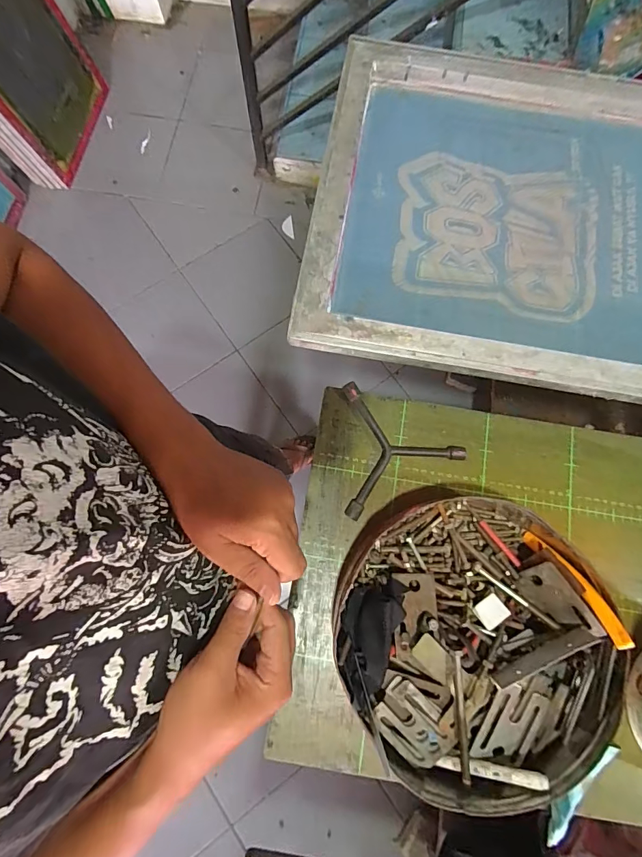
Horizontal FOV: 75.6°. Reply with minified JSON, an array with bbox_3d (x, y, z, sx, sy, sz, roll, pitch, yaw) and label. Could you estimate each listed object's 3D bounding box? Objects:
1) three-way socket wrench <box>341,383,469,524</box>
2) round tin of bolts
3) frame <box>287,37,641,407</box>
[{"bbox_3d":[0.098,0.025,0.483,0.138,0.020,0.152,-1,78,0],"label":"three-way socket wrench"},{"bbox_3d":[0.151,0.211,0.415,0.255,0.075,0.258,0,78,0],"label":"round tin of bolts"},{"bbox_3d":[0.325,-0.271,0.544,0.657,0.036,0.467,10,78,2],"label":"frame"}]

